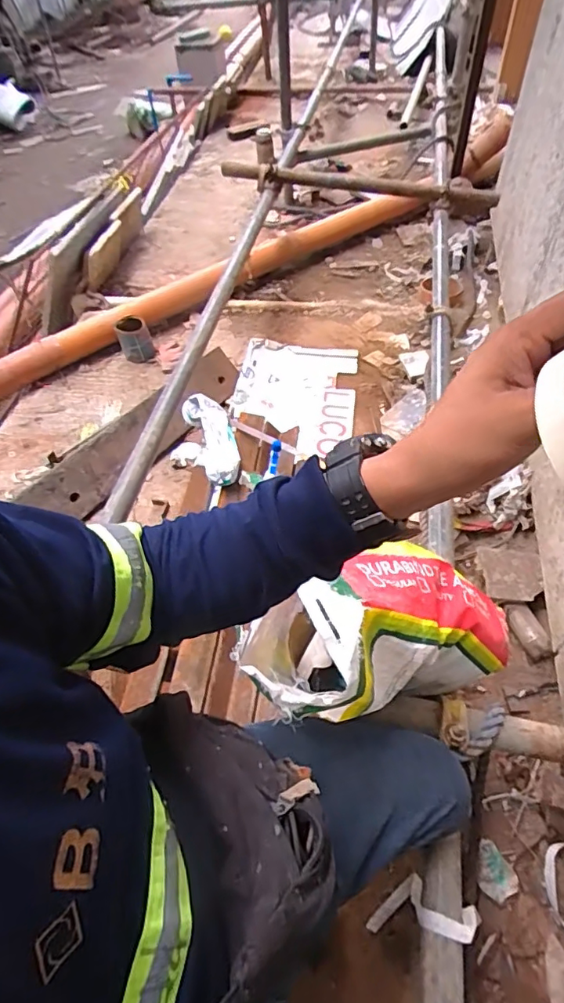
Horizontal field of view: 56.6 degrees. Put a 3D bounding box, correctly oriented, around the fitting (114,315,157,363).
[{"bbox_3d":[-0.510,-0.561,1.822,0.109,0.132,0.101,-20,54,-13],"label":"fitting"}]

